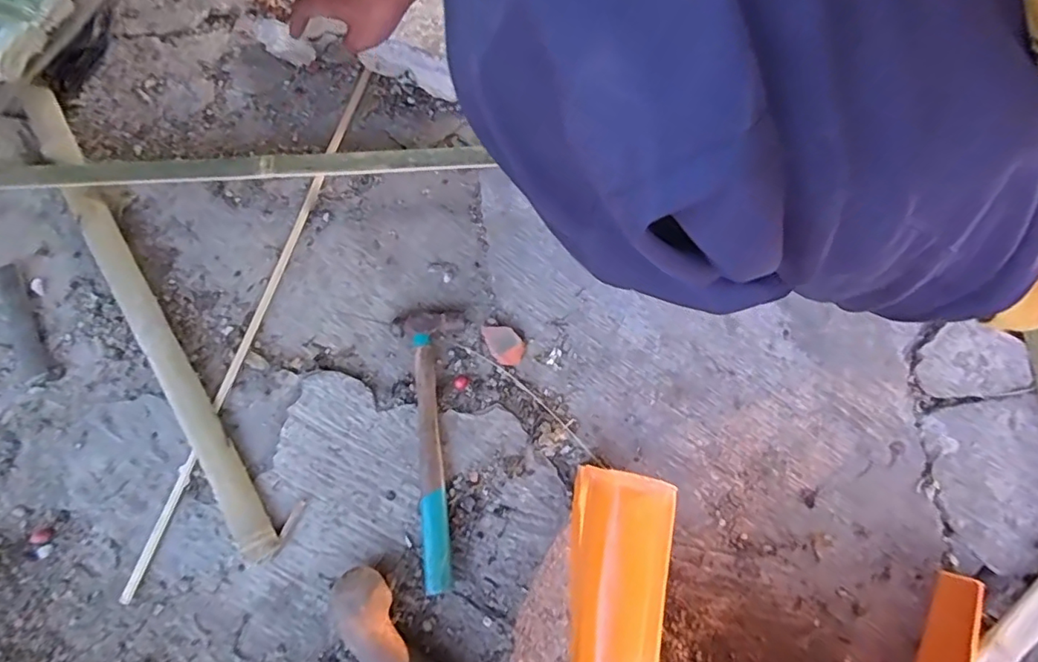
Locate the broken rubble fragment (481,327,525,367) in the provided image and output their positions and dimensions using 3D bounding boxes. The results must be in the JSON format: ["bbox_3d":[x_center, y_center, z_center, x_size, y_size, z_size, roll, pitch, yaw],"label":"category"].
[{"bbox_3d":[-0.018,0.013,0.603,0.034,0.014,0.053,-35,77,-10],"label":"broken rubble fragment"}]

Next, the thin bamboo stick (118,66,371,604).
[{"bbox_3d":[-0.289,-0.035,0.611,0.017,0.014,0.637,16,74,4],"label":"thin bamboo stick"}]

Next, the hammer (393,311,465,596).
[{"bbox_3d":[-0.088,0.115,0.563,0.064,0.022,0.280,-3,73,-2],"label":"hammer"}]

